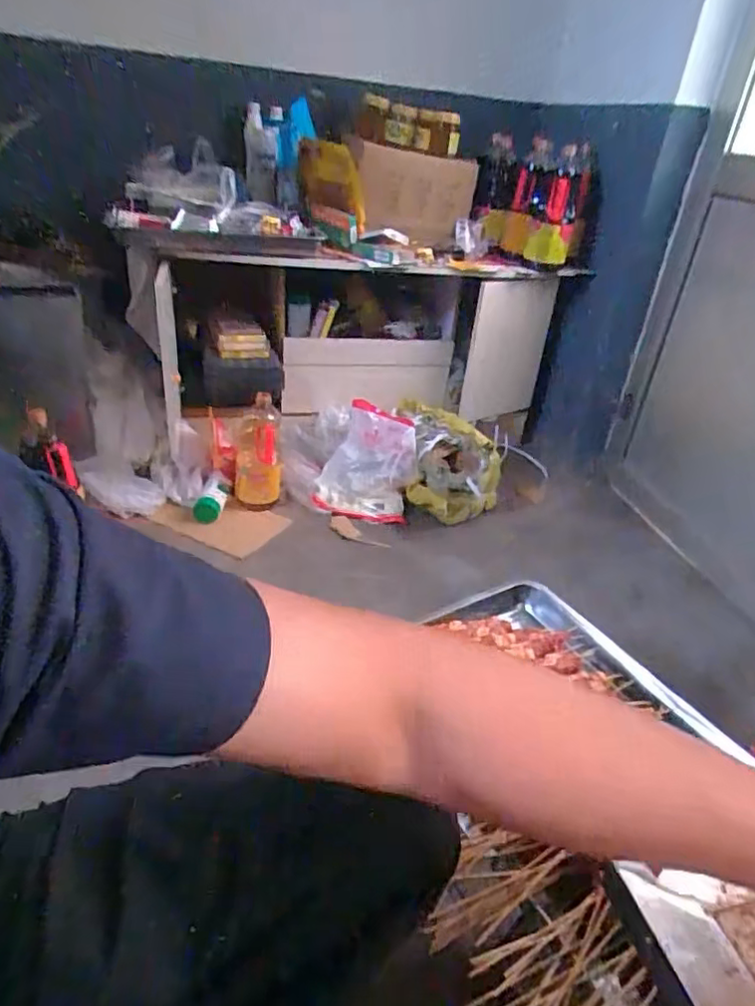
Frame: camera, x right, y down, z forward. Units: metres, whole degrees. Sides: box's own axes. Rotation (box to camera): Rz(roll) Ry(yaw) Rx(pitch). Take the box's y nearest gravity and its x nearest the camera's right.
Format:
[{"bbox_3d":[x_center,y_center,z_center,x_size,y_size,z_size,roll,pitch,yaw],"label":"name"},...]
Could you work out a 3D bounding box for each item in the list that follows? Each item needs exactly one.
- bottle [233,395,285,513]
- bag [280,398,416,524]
[{"bbox_3d":[-0.280,-0.118,1.465,0.108,0.268,0.120,2,31,-8],"label":"bottle"},{"bbox_3d":[-0.069,-0.108,1.553,0.326,0.212,0.178,10,31,7],"label":"bag"}]

